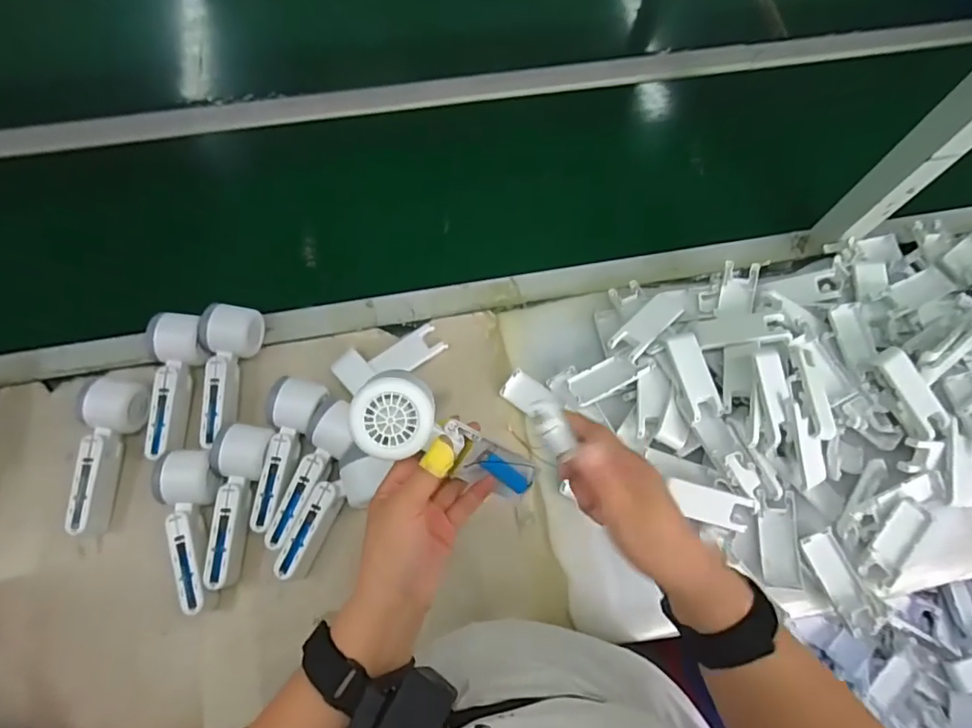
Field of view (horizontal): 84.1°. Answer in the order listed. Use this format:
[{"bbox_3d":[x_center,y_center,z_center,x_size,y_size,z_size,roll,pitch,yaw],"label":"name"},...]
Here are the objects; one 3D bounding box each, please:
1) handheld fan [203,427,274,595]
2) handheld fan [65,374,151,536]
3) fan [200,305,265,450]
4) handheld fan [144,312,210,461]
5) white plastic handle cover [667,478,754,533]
[{"bbox_3d":[-0.272,0.151,0.582,0.053,0.053,0.165,6,70,0],"label":"handheld fan"},{"bbox_3d":[-0.429,0.100,0.600,0.060,0.053,0.170,11,70,2],"label":"handheld fan"},{"bbox_3d":[-0.303,0.012,0.624,0.055,0.055,0.159,4,70,0],"label":"fan"},{"bbox_3d":[-0.357,0.024,0.624,0.056,0.060,0.166,-4,70,-3],"label":"handheld fan"},{"bbox_3d":[0.247,0.156,0.594,0.093,0.008,0.036,16,91,-1],"label":"white plastic handle cover"}]

